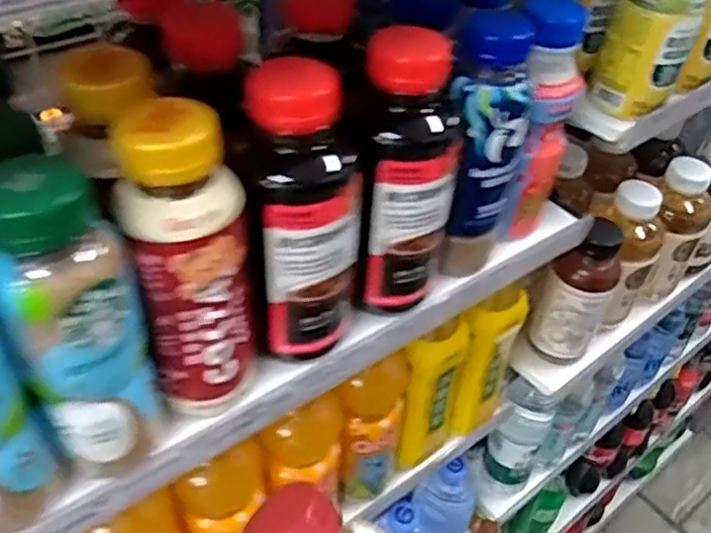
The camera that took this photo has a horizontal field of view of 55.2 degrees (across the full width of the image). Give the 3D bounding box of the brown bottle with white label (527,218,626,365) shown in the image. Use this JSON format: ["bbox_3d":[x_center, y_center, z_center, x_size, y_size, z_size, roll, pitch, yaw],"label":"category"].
[{"bbox_3d":[0.207,0.023,0.630,0.063,0.150,0.058,21,47,17],"label":"brown bottle with white label"}]

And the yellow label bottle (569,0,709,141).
[{"bbox_3d":[0.197,-0.159,0.448,0.057,0.136,0.056,26,49,21],"label":"yellow label bottle"}]

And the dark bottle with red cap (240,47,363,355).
[{"bbox_3d":[-0.026,-0.023,0.358,0.060,0.161,0.060,3,44,-1],"label":"dark bottle with red cap"}]

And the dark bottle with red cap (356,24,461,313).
[{"bbox_3d":[0.028,-0.047,0.384,0.055,0.161,0.051,6,44,3],"label":"dark bottle with red cap"}]

